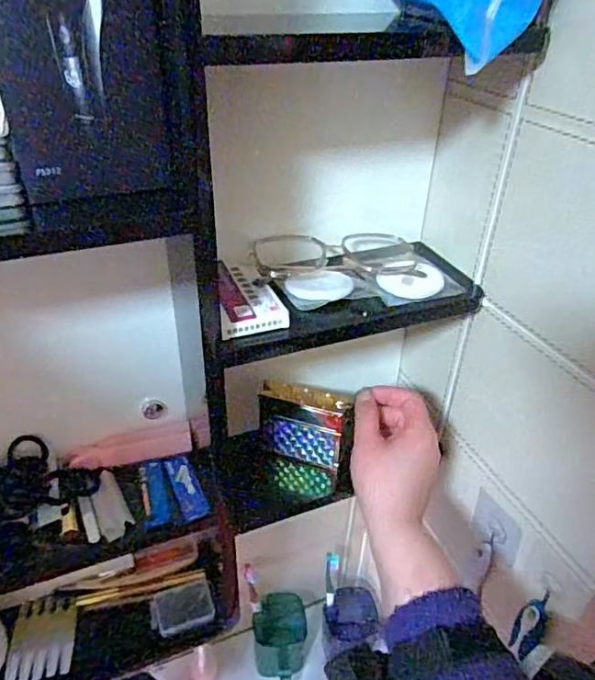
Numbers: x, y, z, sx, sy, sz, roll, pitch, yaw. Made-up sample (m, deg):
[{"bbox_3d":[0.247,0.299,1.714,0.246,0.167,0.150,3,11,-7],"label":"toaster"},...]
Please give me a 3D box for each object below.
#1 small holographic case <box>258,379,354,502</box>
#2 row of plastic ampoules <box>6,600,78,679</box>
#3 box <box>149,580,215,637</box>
[{"bbox_3d":[0.007,0.101,0.536,0.088,0.121,0.024,5,21,9],"label":"small holographic case"},{"bbox_3d":[-0.255,0.300,0.549,0.059,0.007,0.079,-7,36,-13],"label":"row of plastic ampoules"},{"bbox_3d":[-0.121,0.281,0.573,0.063,0.013,0.043,-10,37,-16],"label":"box"}]

